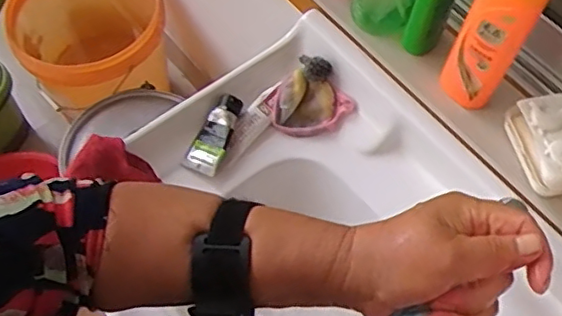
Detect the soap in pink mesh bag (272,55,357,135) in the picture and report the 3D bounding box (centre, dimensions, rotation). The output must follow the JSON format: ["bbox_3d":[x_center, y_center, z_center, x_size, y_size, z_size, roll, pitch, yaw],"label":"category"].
[{"bbox_3d":[0.036,-0.080,0.841,0.107,0.016,0.100,-32,91,-1],"label":"soap in pink mesh bag"}]

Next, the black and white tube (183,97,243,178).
[{"bbox_3d":[-0.088,-0.031,0.815,0.041,0.021,0.112,25,81,11],"label":"black and white tube"}]

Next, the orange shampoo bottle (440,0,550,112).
[{"bbox_3d":[0.238,-0.137,0.677,0.064,0.211,0.046,30,65,13],"label":"orange shampoo bottle"}]

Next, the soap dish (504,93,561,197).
[{"bbox_3d":[0.320,-0.016,0.707,0.078,0.051,0.118,-10,63,-7],"label":"soap dish"}]

